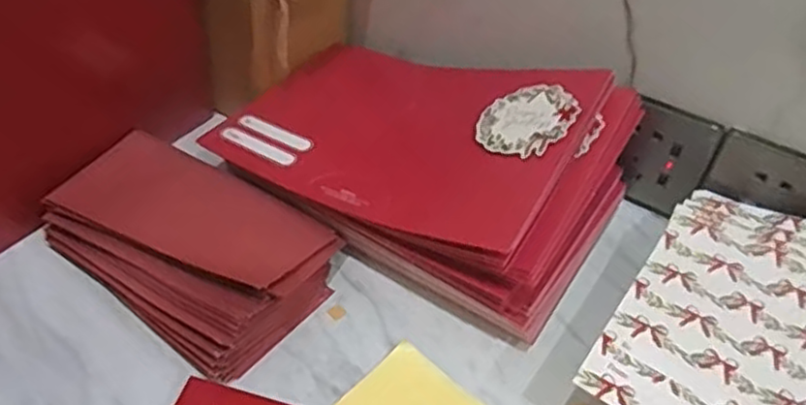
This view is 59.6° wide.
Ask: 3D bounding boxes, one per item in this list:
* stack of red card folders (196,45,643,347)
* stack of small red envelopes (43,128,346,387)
[{"bbox_3d":[0.012,-0.040,0.519,0.272,0.114,0.174,28,48,21],"label":"stack of red card folders"},{"bbox_3d":[-0.144,0.019,0.477,0.186,0.045,0.123,31,49,23],"label":"stack of small red envelopes"}]

